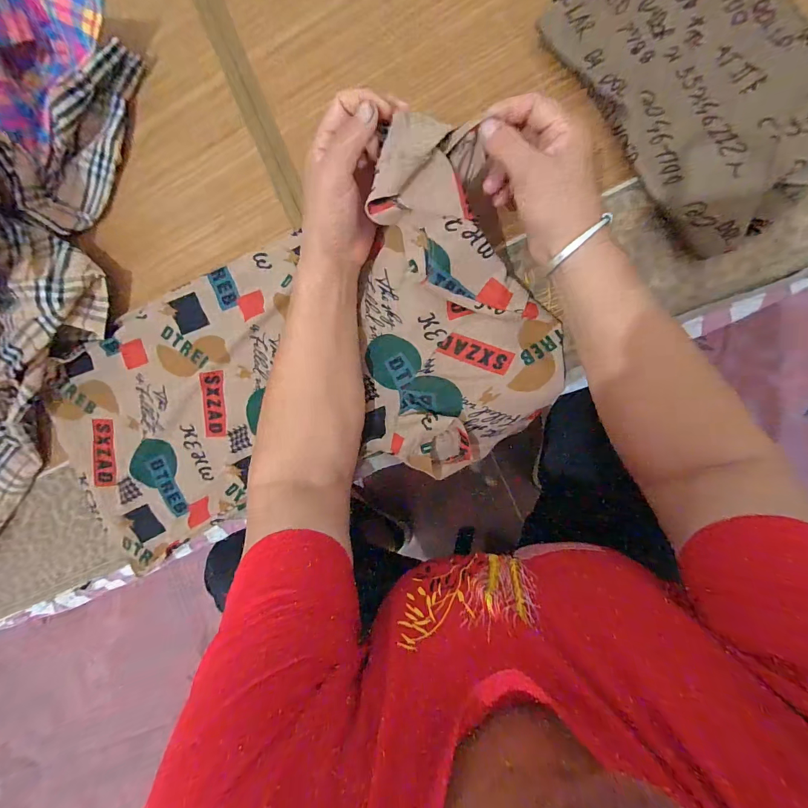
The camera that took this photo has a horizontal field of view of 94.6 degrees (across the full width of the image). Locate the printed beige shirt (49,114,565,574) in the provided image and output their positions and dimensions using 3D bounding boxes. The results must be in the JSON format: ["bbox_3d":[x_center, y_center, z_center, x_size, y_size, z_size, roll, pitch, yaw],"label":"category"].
[{"bbox_3d":[-0.120,-0.022,0.349,0.507,0.111,0.260,-15,90,11],"label":"printed beige shirt"}]

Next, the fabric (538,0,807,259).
[{"bbox_3d":[0.236,-0.259,0.298,0.147,0.024,0.243,-36,86,9],"label":"fabric"}]

